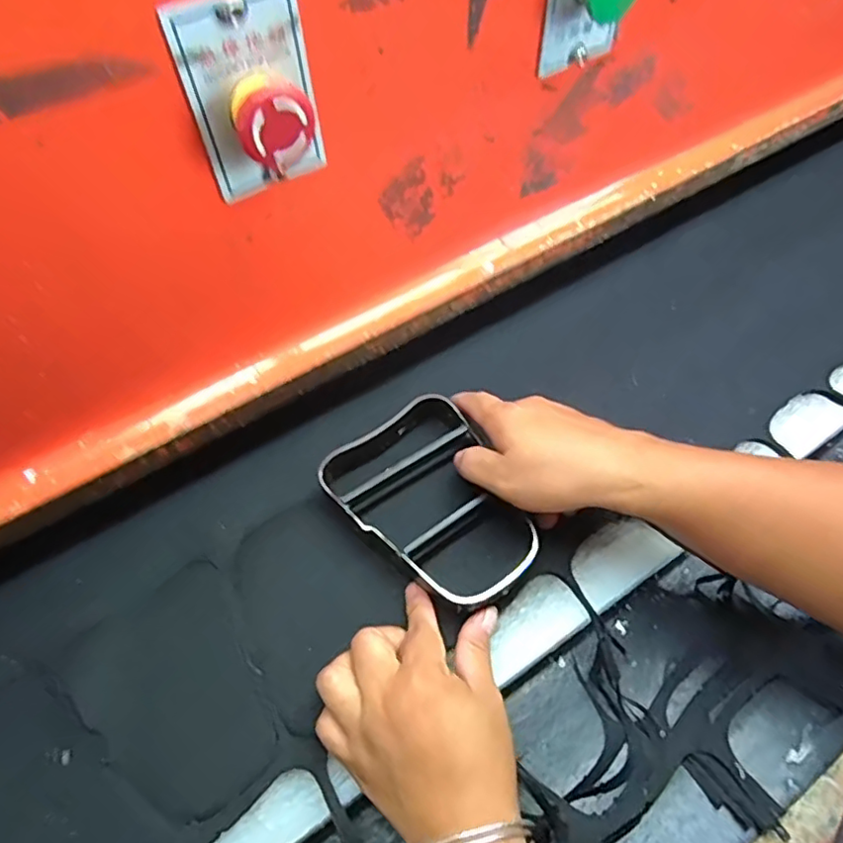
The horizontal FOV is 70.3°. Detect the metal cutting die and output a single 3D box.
[{"bbox_3d":[0.011,0.051,0.401,0.108,0.023,0.141,-35,57,-19],"label":"metal cutting die"}]

